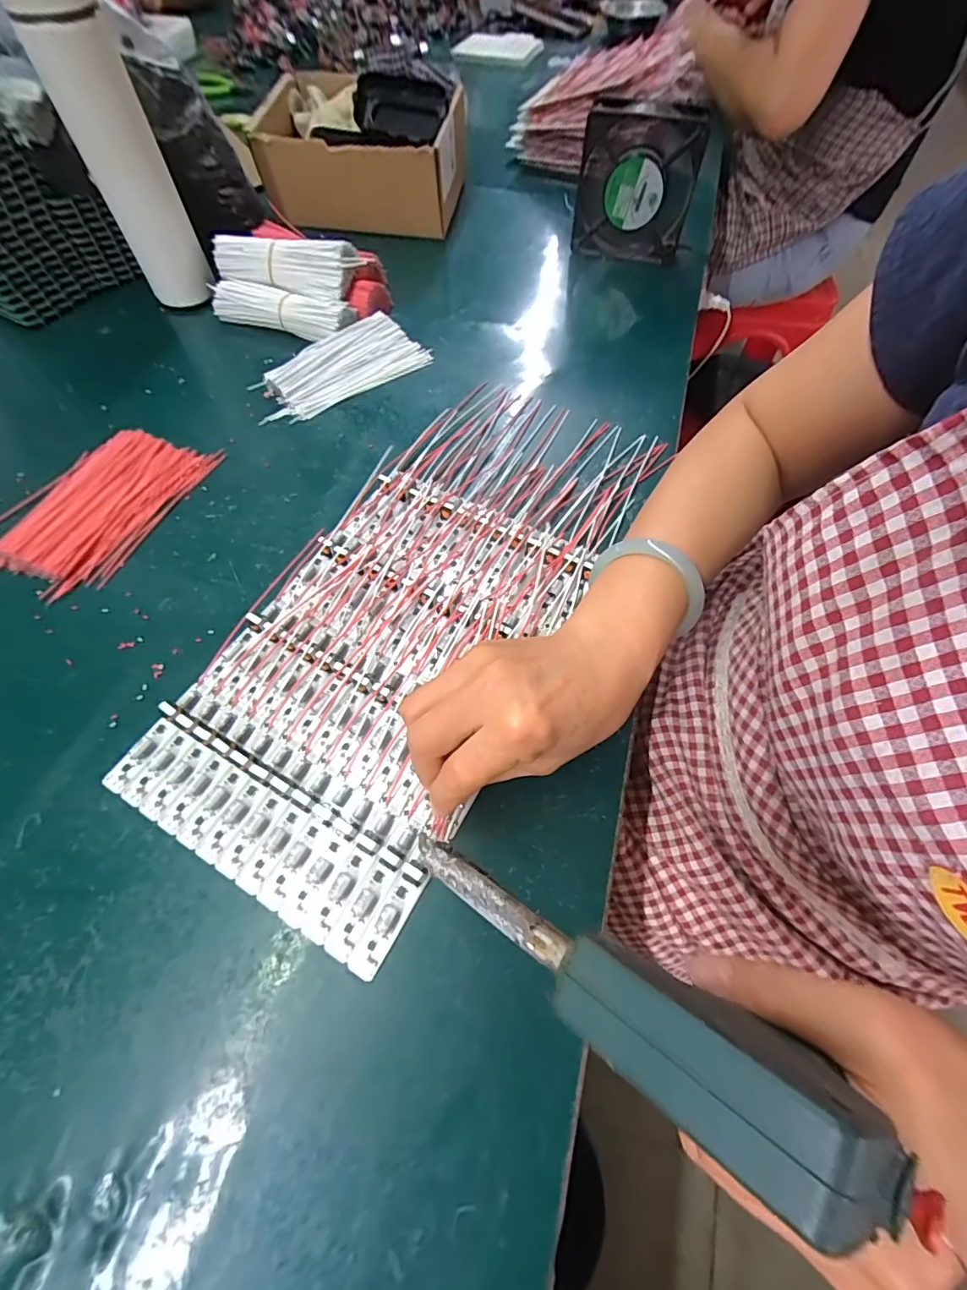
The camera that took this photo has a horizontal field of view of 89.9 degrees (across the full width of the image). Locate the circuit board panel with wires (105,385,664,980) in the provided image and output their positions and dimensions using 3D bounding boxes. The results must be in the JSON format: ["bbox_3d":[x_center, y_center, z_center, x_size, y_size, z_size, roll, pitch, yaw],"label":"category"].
[{"bbox_3d":[-0.034,-0.044,0.344,0.193,0.015,0.430,28,66,14],"label":"circuit board panel with wires"}]

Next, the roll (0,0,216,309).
[{"bbox_3d":[-0.322,-0.433,0.439,0.067,0.216,0.067,-26,65,-13],"label":"roll"}]

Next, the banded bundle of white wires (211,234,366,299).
[{"bbox_3d":[-0.196,-0.377,0.480,0.159,0.032,0.048,12,62,5],"label":"banded bundle of white wires"}]

